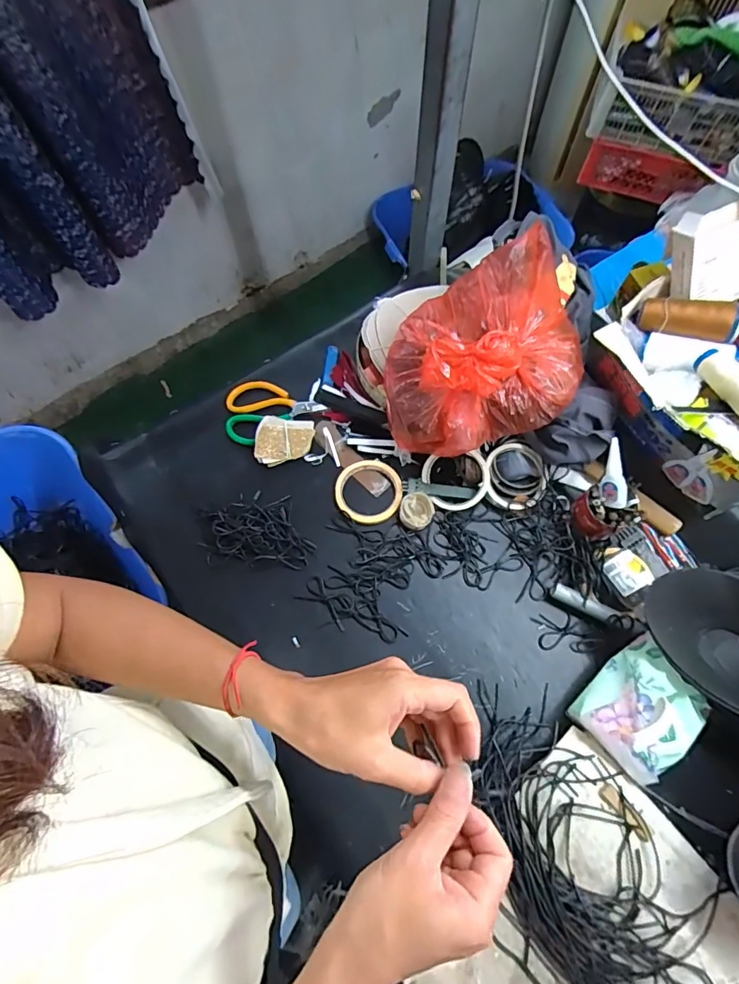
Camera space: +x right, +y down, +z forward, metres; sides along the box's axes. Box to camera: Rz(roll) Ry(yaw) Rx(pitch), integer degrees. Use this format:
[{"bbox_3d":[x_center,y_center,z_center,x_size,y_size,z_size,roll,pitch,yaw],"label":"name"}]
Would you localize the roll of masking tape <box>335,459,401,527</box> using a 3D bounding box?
[{"bbox_3d":[0.000,-0.003,0.682,0.092,0.011,0.098,0,68,1],"label":"roll of masking tape"}]

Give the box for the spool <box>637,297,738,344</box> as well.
[{"bbox_3d":[0.384,-0.206,0.580,0.108,0.043,0.043,18,68,25],"label":"spool"}]

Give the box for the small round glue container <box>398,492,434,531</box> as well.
[{"bbox_3d":[0.066,0.026,0.664,0.050,0.018,0.045,-30,70,-11],"label":"small round glue container"}]

